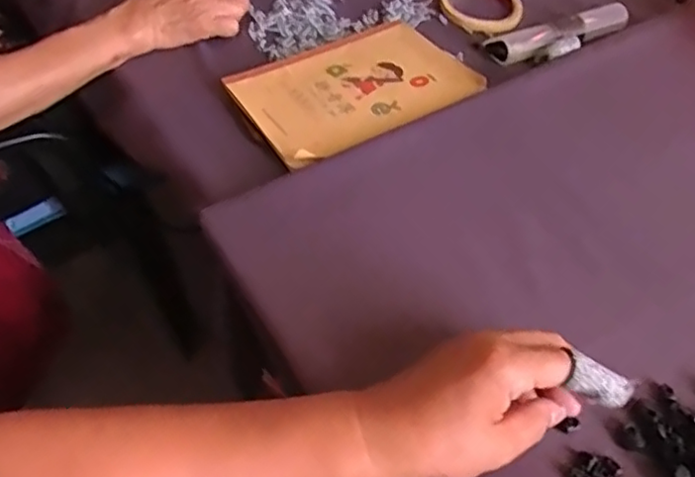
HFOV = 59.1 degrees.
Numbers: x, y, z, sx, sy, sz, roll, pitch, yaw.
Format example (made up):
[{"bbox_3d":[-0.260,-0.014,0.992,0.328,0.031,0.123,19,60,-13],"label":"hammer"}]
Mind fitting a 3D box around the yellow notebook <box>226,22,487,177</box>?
[{"bbox_3d":[0.002,-0.146,0.581,0.202,0.014,0.137,-27,59,-21],"label":"yellow notebook"}]

